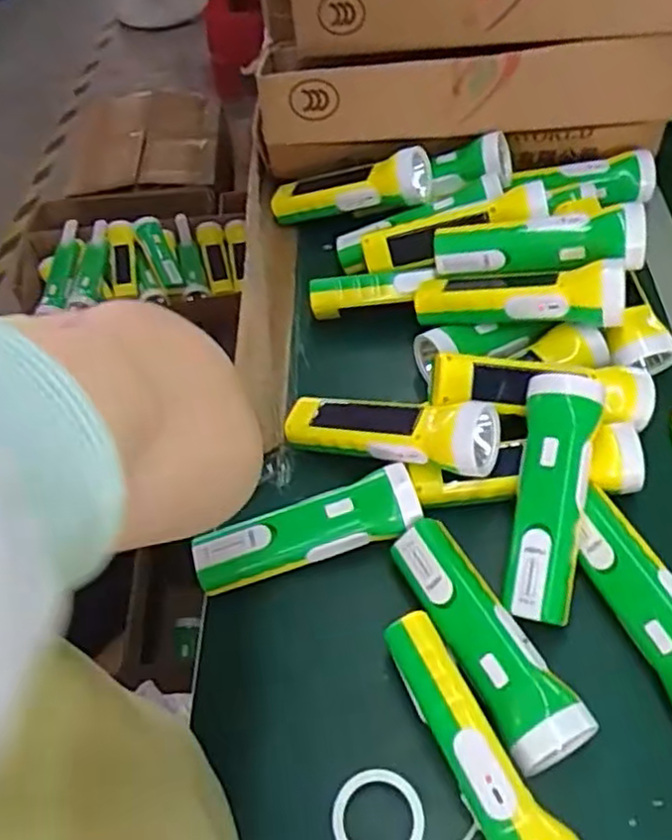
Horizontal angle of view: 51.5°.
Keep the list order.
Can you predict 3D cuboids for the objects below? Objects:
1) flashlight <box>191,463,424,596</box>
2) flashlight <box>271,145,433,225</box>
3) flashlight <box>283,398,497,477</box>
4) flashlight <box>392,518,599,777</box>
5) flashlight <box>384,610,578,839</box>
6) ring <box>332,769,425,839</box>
[{"bbox_3d":[-0.021,0.081,0.508,0.165,0.036,0.048,-17,54,-7],"label":"flashlight"},{"bbox_3d":[0.011,-0.234,0.704,0.174,0.043,0.051,-5,51,25],"label":"flashlight"},{"bbox_3d":[0.038,0.007,0.536,0.170,0.047,0.054,6,52,29],"label":"flashlight"},{"bbox_3d":[0.095,0.139,0.453,0.048,0.050,0.164,-23,55,-12],"label":"flashlight"},{"bbox_3d":[0.082,0.195,0.414,0.047,0.050,0.163,-20,54,-10],"label":"flashlight"},{"bbox_3d":[0.025,0.235,0.408,0.053,0.004,0.053,-2,53,3],"label":"ring"}]

